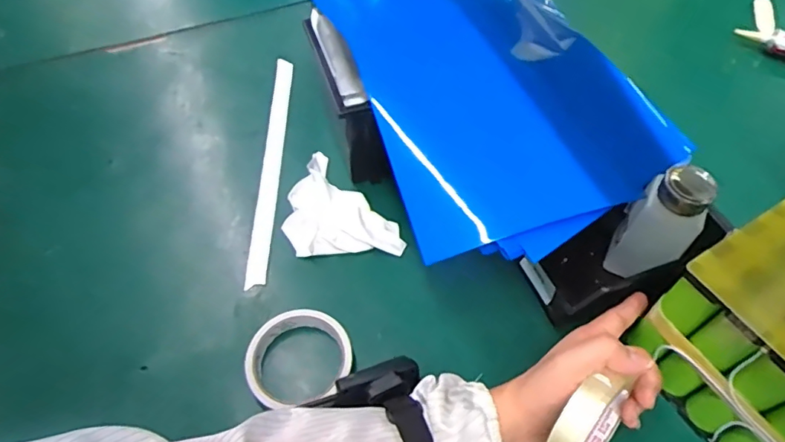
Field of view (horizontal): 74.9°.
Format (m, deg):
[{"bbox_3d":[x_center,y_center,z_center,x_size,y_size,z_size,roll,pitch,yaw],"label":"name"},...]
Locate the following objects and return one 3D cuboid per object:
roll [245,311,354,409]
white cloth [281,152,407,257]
[{"bbox_3d":[-0.086,0.119,0.461,0.090,0.027,0.079,-19,57,-13],"label":"roll"},{"bbox_3d":[-0.067,-0.004,0.545,0.100,0.027,0.159,-37,62,-23],"label":"white cloth"}]

